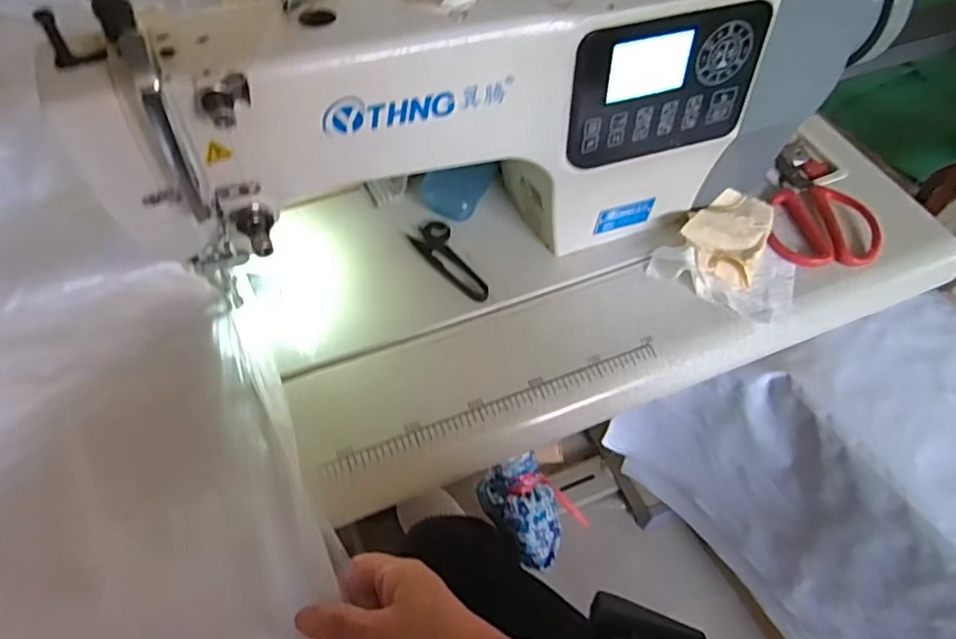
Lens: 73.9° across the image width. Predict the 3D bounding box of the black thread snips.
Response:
[{"bbox_3d":[-0.021,-0.053,0.554,0.037,0.008,0.100,-30,62,-21],"label":"black thread snips"}]

